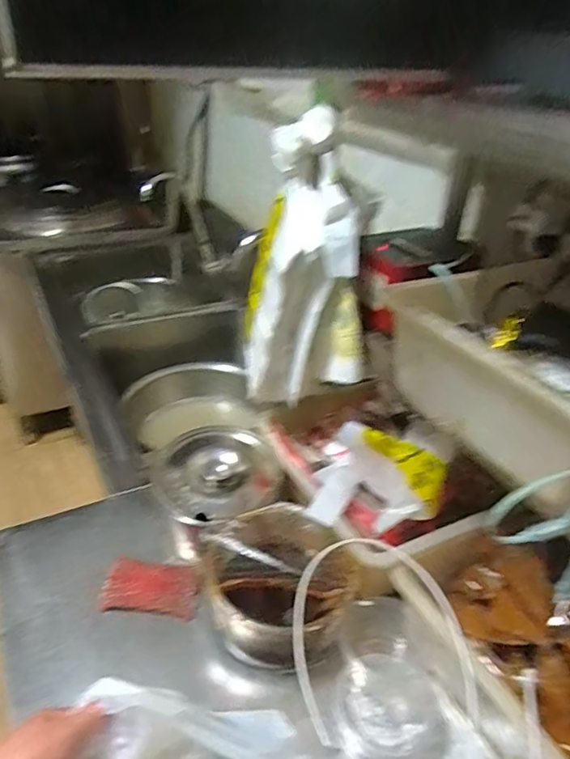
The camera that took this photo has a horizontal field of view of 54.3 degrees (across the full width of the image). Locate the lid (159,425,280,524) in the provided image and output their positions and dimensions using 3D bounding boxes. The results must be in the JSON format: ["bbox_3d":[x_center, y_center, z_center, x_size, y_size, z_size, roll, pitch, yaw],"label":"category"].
[{"bbox_3d":[-0.096,0.134,0.787,0.164,0.043,0.174,3,33,-2],"label":"lid"}]

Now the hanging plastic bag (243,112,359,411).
[{"bbox_3d":[0.020,-0.143,0.730,0.133,0.338,0.149,1,33,-6],"label":"hanging plastic bag"}]

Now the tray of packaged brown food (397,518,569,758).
[{"bbox_3d":[0.273,0.275,0.598,0.197,0.090,0.278,-14,37,-26],"label":"tray of packaged brown food"}]

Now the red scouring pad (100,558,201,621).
[{"bbox_3d":[-0.172,0.271,0.724,0.120,0.012,0.075,6,33,2],"label":"red scouring pad"}]

